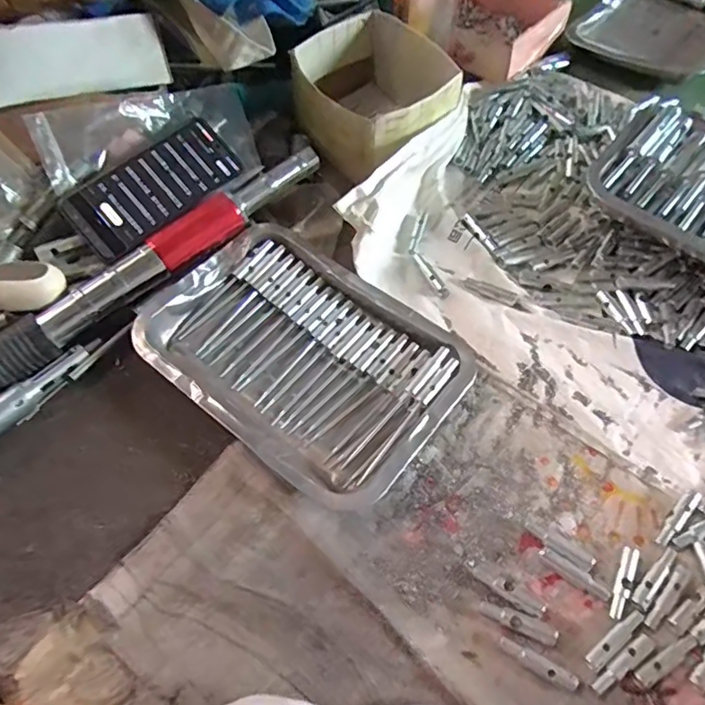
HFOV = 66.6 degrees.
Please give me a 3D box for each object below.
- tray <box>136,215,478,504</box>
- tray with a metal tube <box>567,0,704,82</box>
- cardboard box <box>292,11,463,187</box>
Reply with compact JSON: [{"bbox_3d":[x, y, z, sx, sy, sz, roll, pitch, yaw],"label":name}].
[{"bbox_3d":[-0.040,0.001,0.458,0.251,0.034,0.183,36,67,21],"label":"tray"},{"bbox_3d":[0.436,-0.447,0.727,0.177,0.032,0.236,40,68,22],"label":"tray with a metal tube"},{"bbox_3d":[0.020,-0.274,0.581,0.140,0.080,0.176,-32,65,-18],"label":"cardboard box"}]

